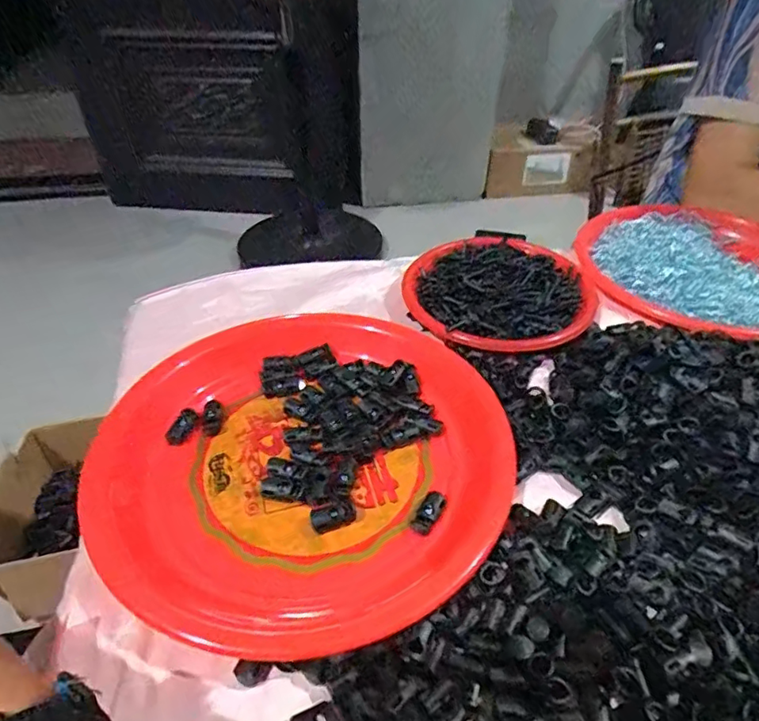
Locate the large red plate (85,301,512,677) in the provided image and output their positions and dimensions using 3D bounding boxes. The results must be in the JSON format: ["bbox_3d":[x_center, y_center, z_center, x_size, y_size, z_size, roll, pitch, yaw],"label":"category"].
[{"bbox_3d":[-0.043,0.046,0.366,0.251,0.019,0.285,11,43,15],"label":"large red plate"}]

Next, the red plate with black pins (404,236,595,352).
[{"bbox_3d":[0.104,-0.062,0.482,0.154,0.025,0.149,-1,42,1],"label":"red plate with black pins"}]

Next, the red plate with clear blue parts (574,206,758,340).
[{"bbox_3d":[0.300,-0.089,0.509,0.218,0.025,0.207,-1,42,1],"label":"red plate with clear blue parts"}]

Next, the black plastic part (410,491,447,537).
[{"bbox_3d":[0.030,0.090,0.327,0.013,0.006,0.028,20,46,23],"label":"black plastic part"}]

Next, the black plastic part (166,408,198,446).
[{"bbox_3d":[-0.139,0.047,0.388,0.015,0.006,0.028,11,43,15],"label":"black plastic part"}]

